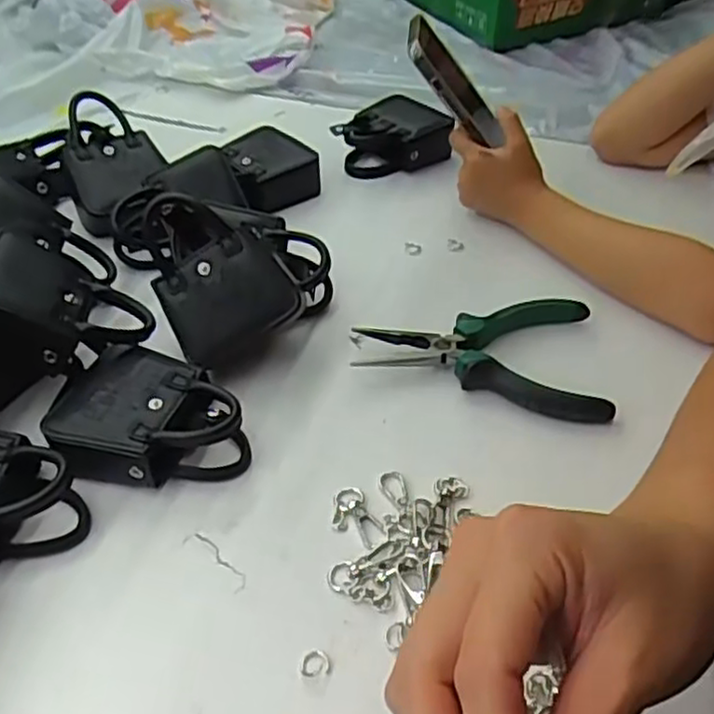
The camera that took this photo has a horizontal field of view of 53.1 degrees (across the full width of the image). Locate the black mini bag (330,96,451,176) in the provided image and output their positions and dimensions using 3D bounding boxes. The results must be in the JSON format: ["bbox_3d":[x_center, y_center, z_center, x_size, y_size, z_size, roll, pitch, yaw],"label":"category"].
[{"bbox_3d":[0.028,-0.197,0.634,0.107,0.041,0.076,-9,44,-11],"label":"black mini bag"}]

